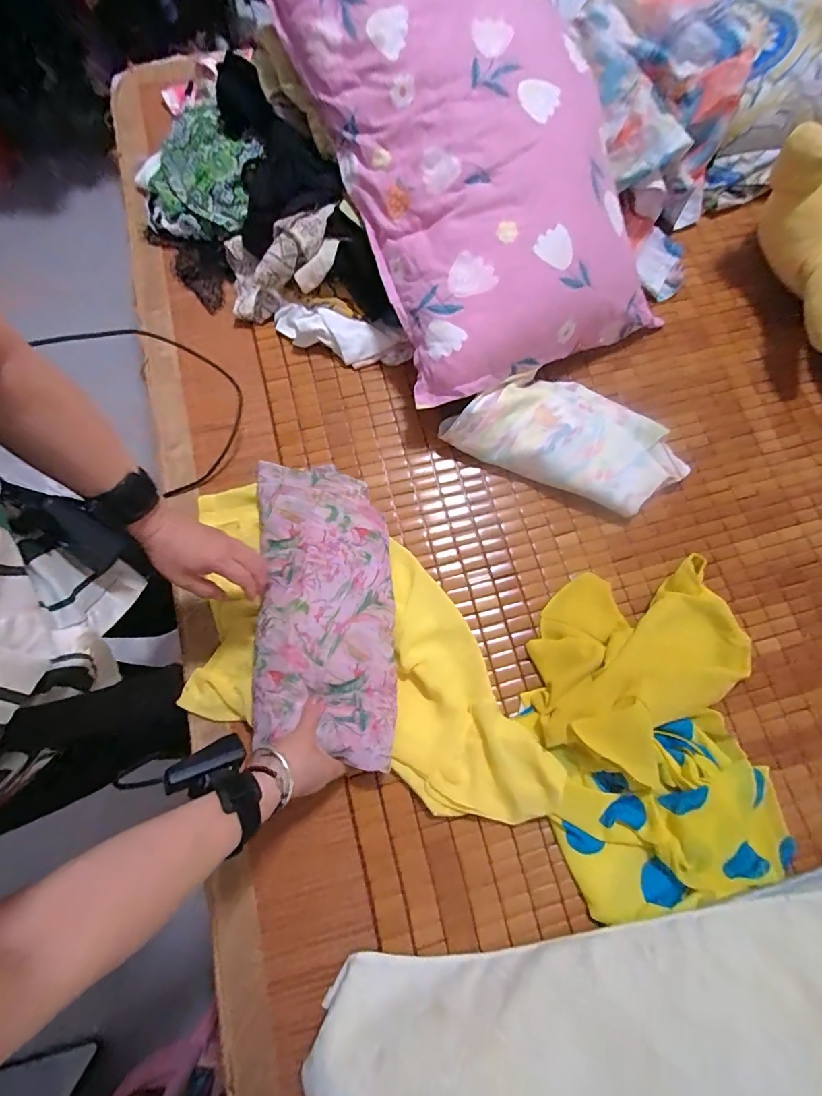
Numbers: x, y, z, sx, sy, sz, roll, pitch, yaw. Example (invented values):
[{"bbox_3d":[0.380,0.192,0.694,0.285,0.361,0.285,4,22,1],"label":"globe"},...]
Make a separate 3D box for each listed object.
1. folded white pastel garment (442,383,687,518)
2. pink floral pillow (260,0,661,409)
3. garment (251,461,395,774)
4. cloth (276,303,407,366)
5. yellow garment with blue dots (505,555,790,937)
[{"bbox_3d":[0.229,-0.166,0.654,0.341,0.059,0.167,23,74,6],"label":"folded white pastel garment"},{"bbox_3d":[0.072,-0.545,0.610,0.365,0.123,0.624,-23,95,1],"label":"pink floral pillow"},{"bbox_3d":[-0.106,0.070,0.556,0.166,0.047,0.356,-9,71,-3],"label":"garment"},{"bbox_3d":[-0.111,-0.321,0.696,0.204,0.042,0.064,9,76,2],"label":"cloth"},{"bbox_3d":[0.289,0.211,0.548,0.313,0.077,0.371,-13,79,-3],"label":"yellow garment with blue dots"}]

